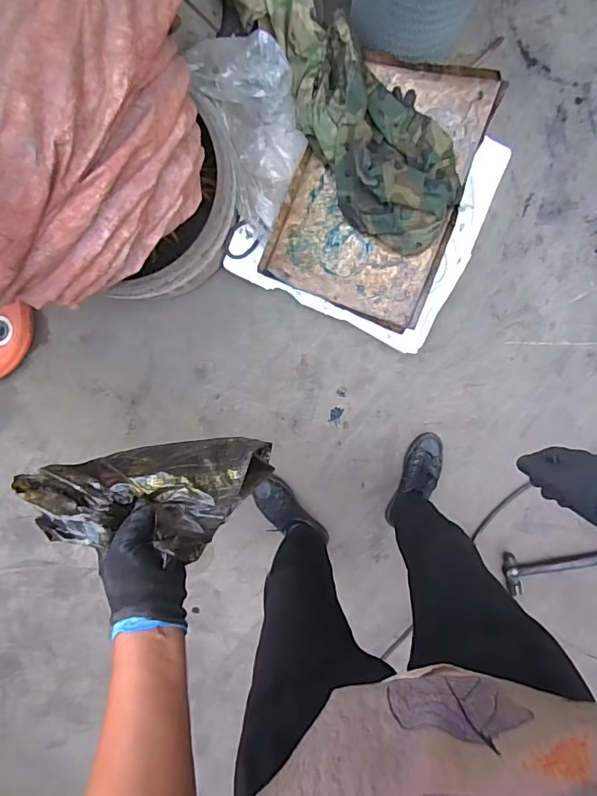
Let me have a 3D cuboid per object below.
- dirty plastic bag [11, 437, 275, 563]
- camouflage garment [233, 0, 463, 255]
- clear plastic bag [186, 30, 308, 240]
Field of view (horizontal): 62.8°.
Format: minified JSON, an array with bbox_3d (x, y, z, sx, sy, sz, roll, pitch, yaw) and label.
[{"bbox_3d":[-0.166,0.117,0.563,0.268,0.122,0.113,-8,94,2],"label":"dirty plastic bag"},{"bbox_3d":[0.070,-0.675,1.022,0.247,0.142,0.777,-36,85,2],"label":"camouflage garment"},{"bbox_3d":[-0.096,-0.616,1.091,0.210,0.114,0.457,-19,86,4],"label":"clear plastic bag"}]

